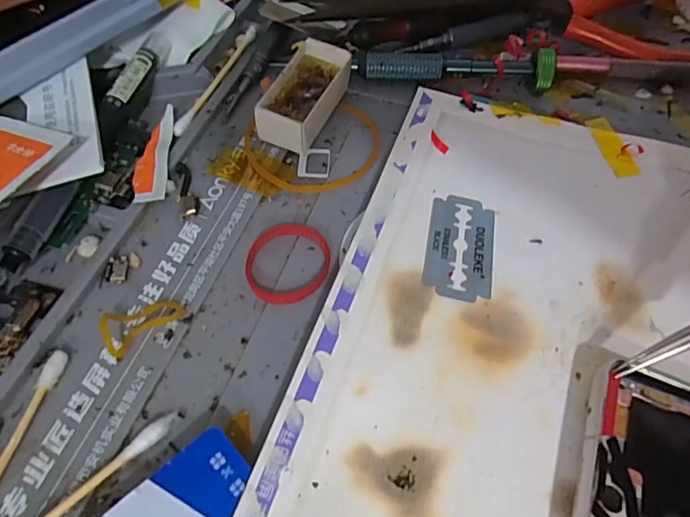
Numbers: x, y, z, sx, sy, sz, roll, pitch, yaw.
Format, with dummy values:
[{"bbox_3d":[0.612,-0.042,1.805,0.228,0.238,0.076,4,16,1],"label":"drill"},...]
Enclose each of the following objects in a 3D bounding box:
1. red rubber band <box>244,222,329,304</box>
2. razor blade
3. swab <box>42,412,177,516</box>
[{"bbox_3d":[-0.019,0.002,0.164,0.028,0.004,0.026,0,57,-1],"label":"red rubber band"},{"bbox_3d":[0.039,-0.006,0.161,0.022,0.004,0.042,11,58,6],"label":"razor blade"},{"bbox_3d":[-0.075,0.065,0.117,0.006,0.011,0.076,38,64,21],"label":"swab"}]

